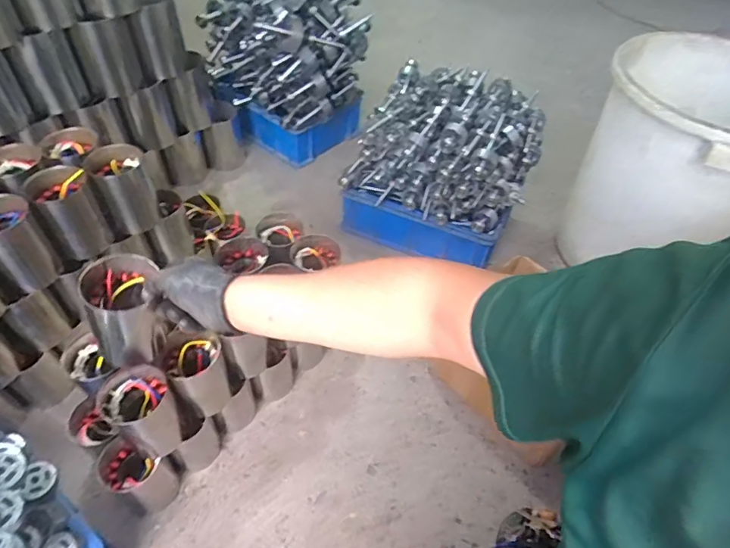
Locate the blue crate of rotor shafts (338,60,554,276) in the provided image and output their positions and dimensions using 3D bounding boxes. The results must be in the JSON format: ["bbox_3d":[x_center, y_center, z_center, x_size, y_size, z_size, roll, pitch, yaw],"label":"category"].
[{"bbox_3d":[0.186,-0.250,1.194,0.383,0.375,0.312,25,53,17],"label":"blue crate of rotor shafts"}]

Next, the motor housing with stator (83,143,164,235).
[{"bbox_3d":[-0.432,-0.151,0.877,0.093,0.137,0.077,-26,56,-23],"label":"motor housing with stator"}]

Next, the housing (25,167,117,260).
[{"bbox_3d":[-0.514,-0.106,0.843,0.088,0.130,0.095,36,57,24],"label":"housing"}]

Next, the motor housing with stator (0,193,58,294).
[{"bbox_3d":[-0.570,-0.049,0.787,0.081,0.136,0.089,38,57,25],"label":"motor housing with stator"}]

